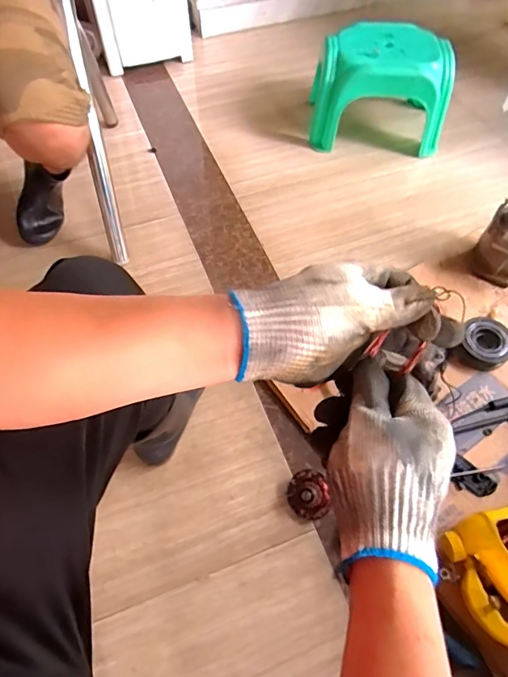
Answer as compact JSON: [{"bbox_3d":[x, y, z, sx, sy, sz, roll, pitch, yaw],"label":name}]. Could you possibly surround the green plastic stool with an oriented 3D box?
[{"bbox_3d":[0.345,-0.687,1.260,0.359,0.232,0.250,2,58,2],"label":"green plastic stool"}]

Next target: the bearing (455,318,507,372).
[{"bbox_3d":[0.454,0.008,0.890,0.104,0.035,0.113,25,61,16],"label":"bearing"}]

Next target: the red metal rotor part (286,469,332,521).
[{"bbox_3d":[0.087,0.257,0.743,0.064,0.054,0.077,-16,59,-10],"label":"red metal rotor part"}]

